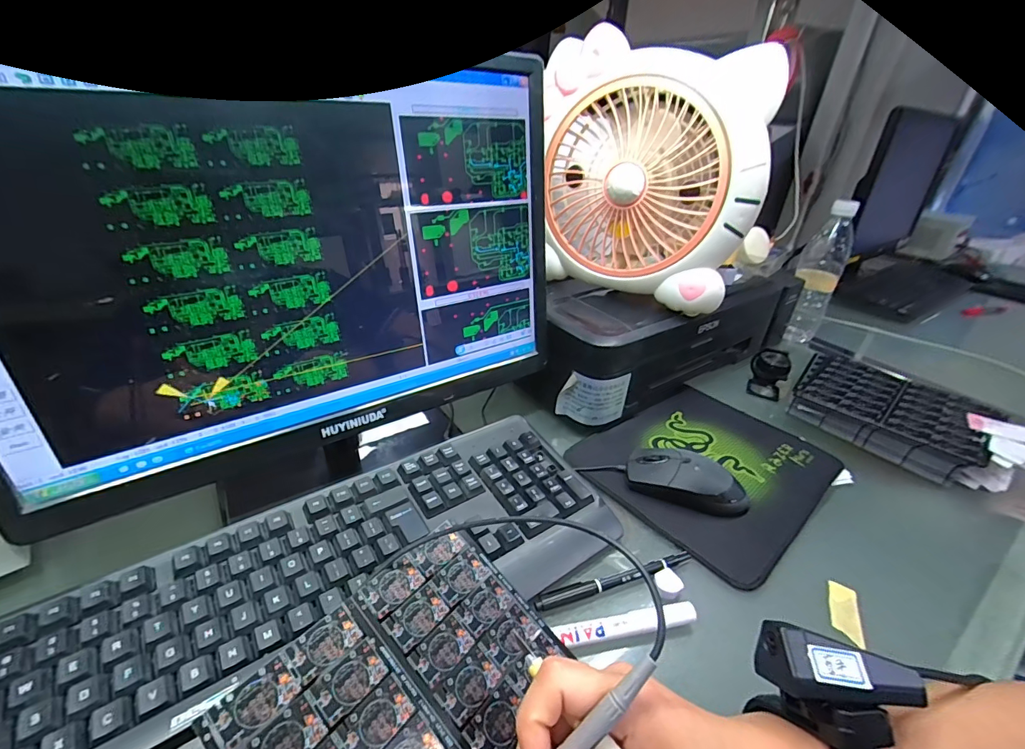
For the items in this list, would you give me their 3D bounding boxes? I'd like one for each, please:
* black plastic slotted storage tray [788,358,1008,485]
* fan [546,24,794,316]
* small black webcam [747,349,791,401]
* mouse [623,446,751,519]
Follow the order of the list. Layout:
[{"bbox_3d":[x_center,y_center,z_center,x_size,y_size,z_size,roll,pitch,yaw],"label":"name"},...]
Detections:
[{"bbox_3d":[0.479,0.049,0.570,0.196,0.053,0.162,29,39,35],"label":"black plastic slotted storage tray"},{"bbox_3d":[0.153,-0.213,0.488,0.244,0.235,0.104,22,35,28],"label":"fan"},{"bbox_3d":[0.362,-0.003,0.625,0.047,0.064,0.034,20,34,24],"label":"small black webcam"},{"bbox_3d":[0.174,0.104,0.434,0.118,0.037,0.051,15,32,17],"label":"mouse"}]

